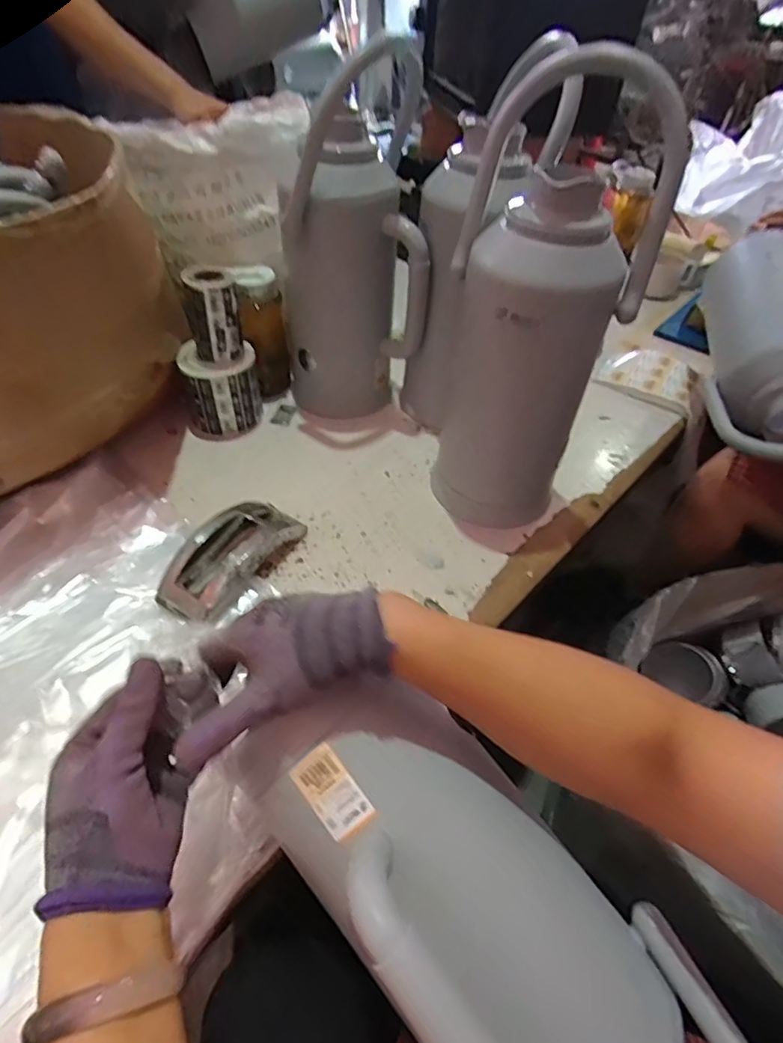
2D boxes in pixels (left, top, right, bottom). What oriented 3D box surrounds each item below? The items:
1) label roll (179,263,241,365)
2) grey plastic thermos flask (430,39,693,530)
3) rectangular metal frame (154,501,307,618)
[{"bbox_3d":[-0.249,-0.290,0.743,0.066,0.112,0.055,-12,50,-15],"label":"label roll"},{"bbox_3d":[0.163,-0.223,0.625,0.189,0.476,0.205,10,47,5],"label":"grey plastic thermos flask"},{"bbox_3d":[-0.186,0.037,0.635,0.085,0.056,0.190,28,51,20],"label":"rectangular metal frame"}]

